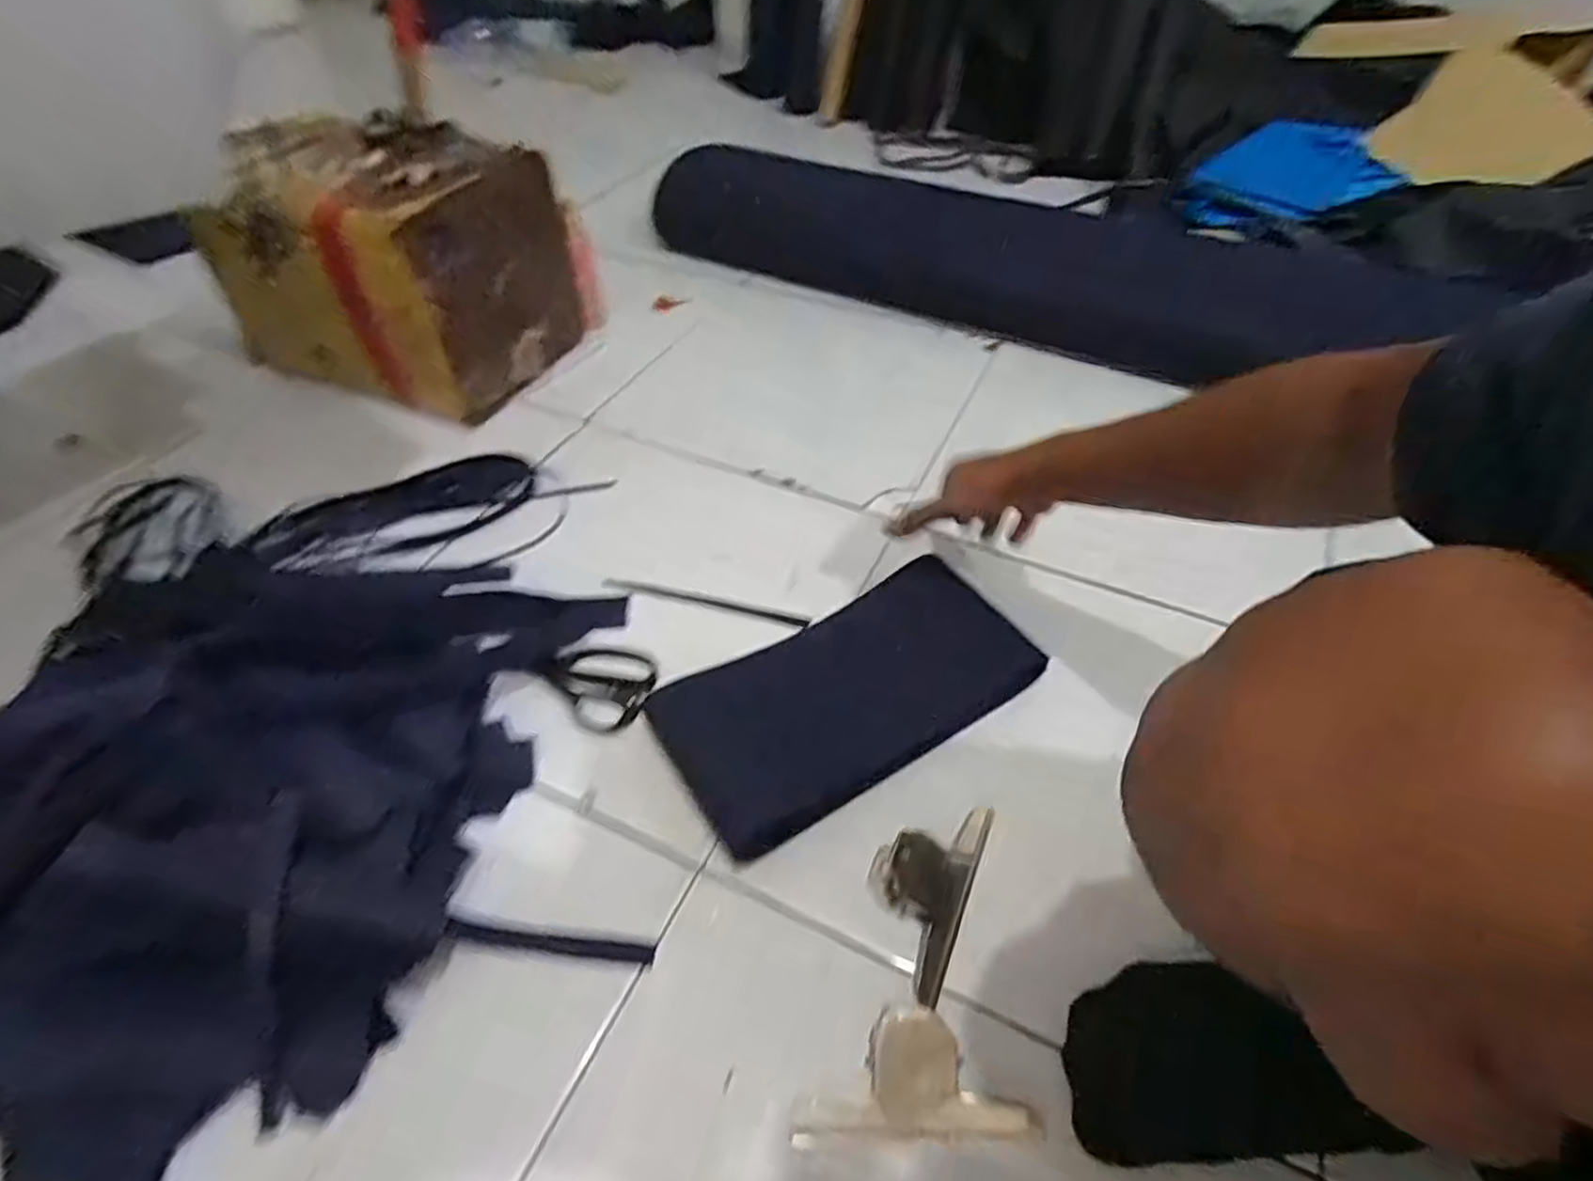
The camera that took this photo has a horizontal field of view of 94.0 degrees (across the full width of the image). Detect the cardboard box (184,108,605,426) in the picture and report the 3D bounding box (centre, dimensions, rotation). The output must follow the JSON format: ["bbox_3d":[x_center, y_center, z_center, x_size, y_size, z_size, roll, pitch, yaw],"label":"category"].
[{"bbox_3d":[-0.461,-0.401,0.891,0.317,0.236,0.279,20,52,16],"label":"cardboard box"}]

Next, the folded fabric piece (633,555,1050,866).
[{"bbox_3d":[0.042,0.079,0.604,0.288,0.024,0.145,-29,67,-15],"label":"folded fabric piece"}]

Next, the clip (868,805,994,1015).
[{"bbox_3d":[0.084,0.197,0.503,0.065,0.035,0.128,19,51,15],"label":"clip"}]

